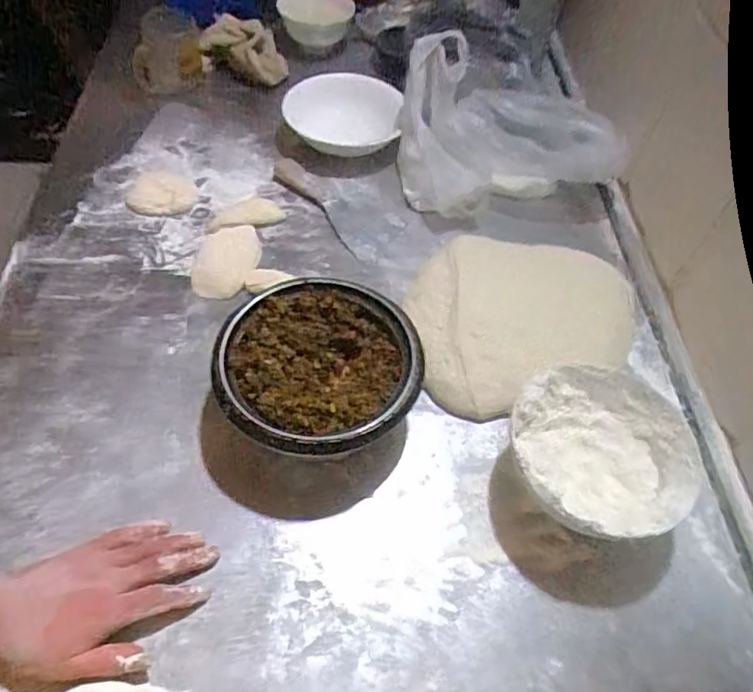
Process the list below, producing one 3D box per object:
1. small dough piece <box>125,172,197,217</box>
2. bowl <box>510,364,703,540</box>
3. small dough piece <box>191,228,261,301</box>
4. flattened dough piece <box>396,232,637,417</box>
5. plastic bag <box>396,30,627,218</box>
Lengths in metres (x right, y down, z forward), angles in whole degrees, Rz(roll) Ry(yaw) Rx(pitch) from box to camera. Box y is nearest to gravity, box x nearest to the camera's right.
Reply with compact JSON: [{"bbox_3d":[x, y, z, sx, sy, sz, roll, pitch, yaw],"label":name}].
[{"bbox_3d":[-0.291,-0.210,0.833,0.090,0.010,0.095,2,53,-3],"label":"small dough piece"},{"bbox_3d":[0.200,0.111,0.570,0.161,0.098,0.161,2,53,-3],"label":"bowl"},{"bbox_3d":[-0.186,-0.105,0.750,0.079,0.023,0.108,4,53,-2],"label":"small dough piece"},{"bbox_3d":[0.168,-0.042,0.714,0.280,0.049,0.247,-7,54,-10],"label":"flattened dough piece"},{"bbox_3d":[0.177,-0.295,0.814,0.275,0.138,0.180,-4,54,-8],"label":"plastic bag"}]

